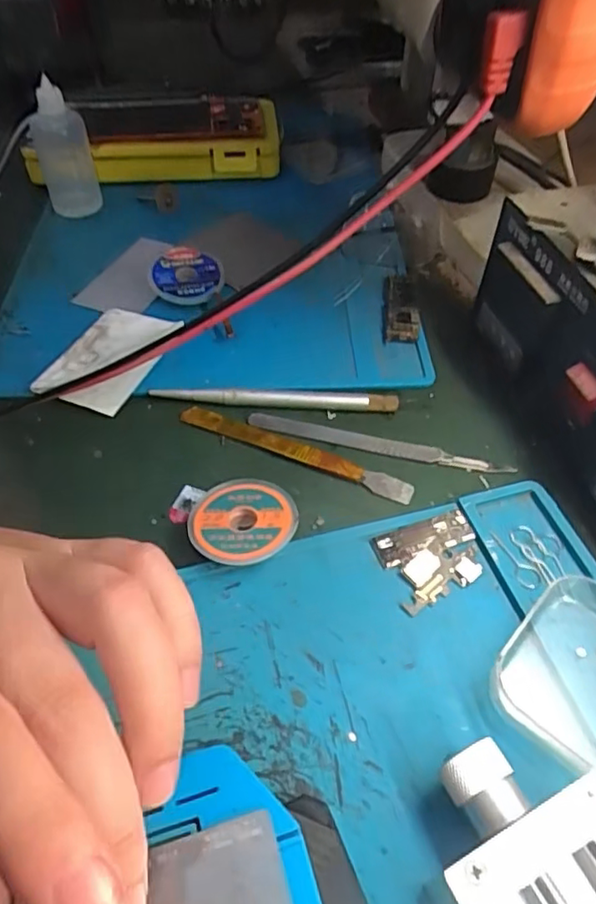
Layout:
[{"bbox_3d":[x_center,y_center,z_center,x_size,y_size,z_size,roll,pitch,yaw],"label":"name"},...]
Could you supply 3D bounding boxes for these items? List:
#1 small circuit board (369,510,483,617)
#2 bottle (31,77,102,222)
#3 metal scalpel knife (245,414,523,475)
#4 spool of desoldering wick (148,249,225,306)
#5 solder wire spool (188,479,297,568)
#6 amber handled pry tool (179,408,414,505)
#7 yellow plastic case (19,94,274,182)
[{"bbox_3d":[0.057,0.044,0.251,0.043,0.004,0.036,-15,51,-13],"label":"small circuit board"},{"bbox_3d":[-0.163,-0.210,0.415,0.037,0.077,0.039,-13,50,-12],"label":"bottle"},{"bbox_3d":[0.038,-0.004,0.295,0.127,0.004,0.010,11,50,9],"label":"metal scalpel knife"},{"bbox_3d":[-0.068,-0.106,0.362,0.043,0.007,0.040,2,65,-4],"label":"spool of desoldering wick"},{"bbox_3d":[-0.023,0.030,0.258,0.044,0.012,0.041,0,49,0],"label":"solder wire spool"},{"bbox_3d":[-0.002,-0.002,0.291,0.120,0.004,0.011,20,52,16],"label":"amber handled pry tool"},{"bbox_3d":[-0.110,-0.255,0.485,0.187,0.037,0.103,-2,49,-2],"label":"yellow plastic case"}]

